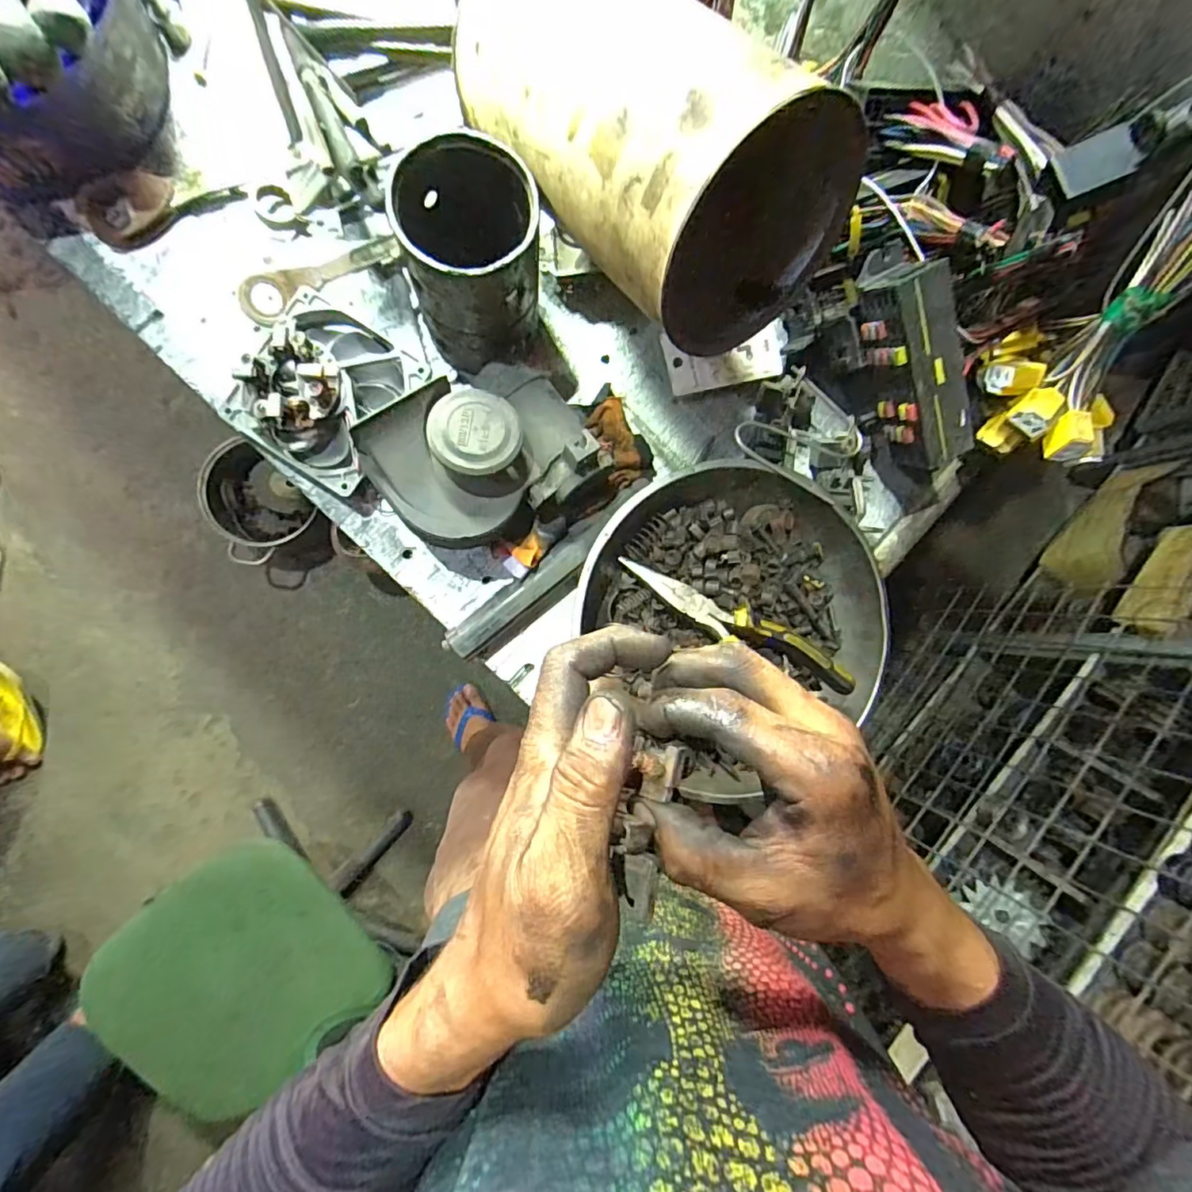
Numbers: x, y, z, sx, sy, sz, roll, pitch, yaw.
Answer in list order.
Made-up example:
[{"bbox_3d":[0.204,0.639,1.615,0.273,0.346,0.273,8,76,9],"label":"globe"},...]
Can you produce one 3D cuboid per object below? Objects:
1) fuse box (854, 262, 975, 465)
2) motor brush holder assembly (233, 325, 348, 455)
[{"bbox_3d":[0.233,-0.167,0.404,0.044,0.056,0.145,-29,111,-7],"label":"fuse box"},{"bbox_3d":[-0.224,-0.153,0.406,0.068,0.046,0.071,0,88,-7],"label":"motor brush holder assembly"}]

